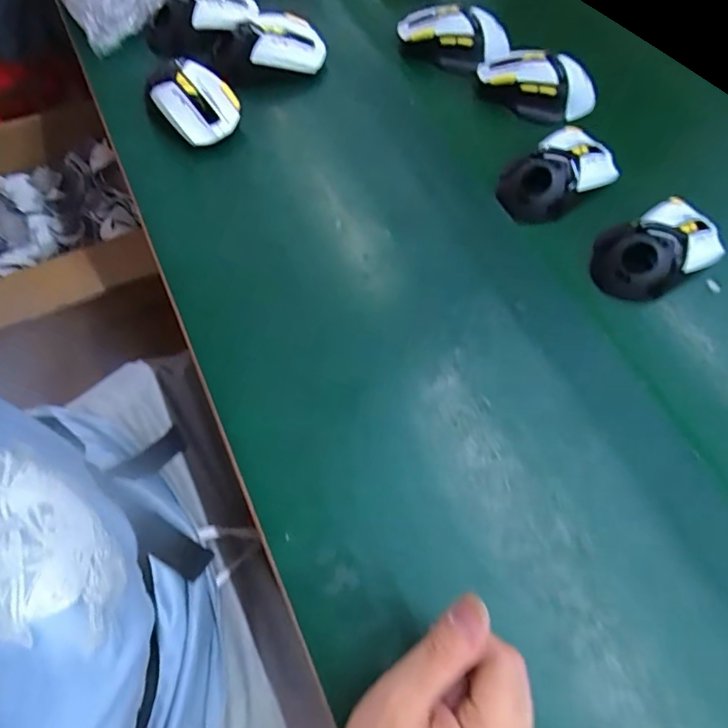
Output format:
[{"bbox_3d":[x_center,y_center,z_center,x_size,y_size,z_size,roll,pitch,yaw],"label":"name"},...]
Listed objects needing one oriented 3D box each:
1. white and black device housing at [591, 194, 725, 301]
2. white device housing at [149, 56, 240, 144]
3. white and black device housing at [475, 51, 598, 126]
[{"bbox_3d":[0.251,-0.102,0.407,0.124,0.036,0.069,-27,67,-12],"label":"white and black device housing"},{"bbox_3d":[-0.167,-0.260,0.469,0.066,0.020,0.098,-40,89,-11],"label":"white device housing"},{"bbox_3d":[0.181,-0.293,0.502,0.120,0.042,0.061,19,66,9],"label":"white and black device housing"}]

